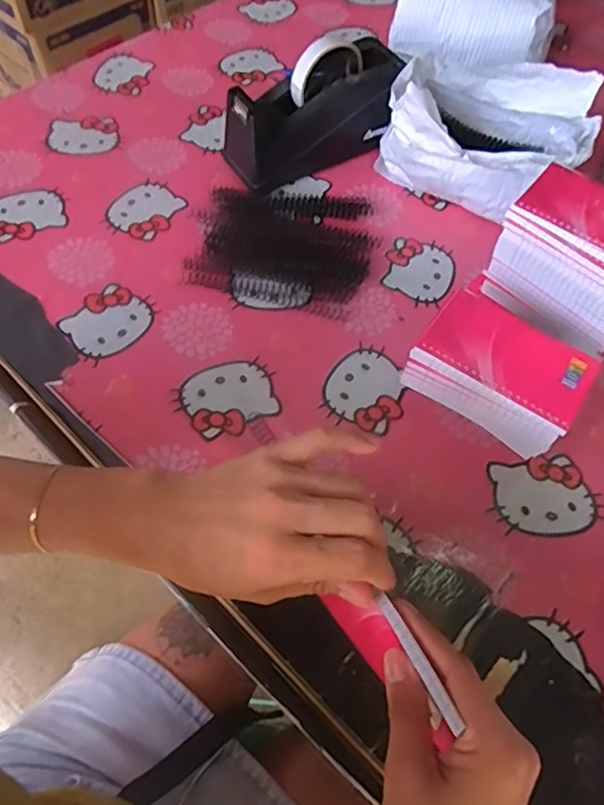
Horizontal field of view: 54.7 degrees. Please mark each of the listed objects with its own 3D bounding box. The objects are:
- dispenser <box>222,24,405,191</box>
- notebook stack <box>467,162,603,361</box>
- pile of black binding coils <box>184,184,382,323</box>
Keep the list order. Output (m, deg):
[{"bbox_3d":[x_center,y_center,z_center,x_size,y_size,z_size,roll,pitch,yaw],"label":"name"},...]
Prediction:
[{"bbox_3d":[0.016,-0.321,0.640,0.206,0.115,0.094,-29,65,-19],"label":"dispenser"},{"bbox_3d":[0.254,-0.125,0.540,0.142,0.106,0.103,39,64,18],"label":"notebook stack"},{"bbox_3d":[-0.015,-0.173,0.616,0.180,0.014,0.168,13,59,4],"label":"pile of black binding coils"}]

